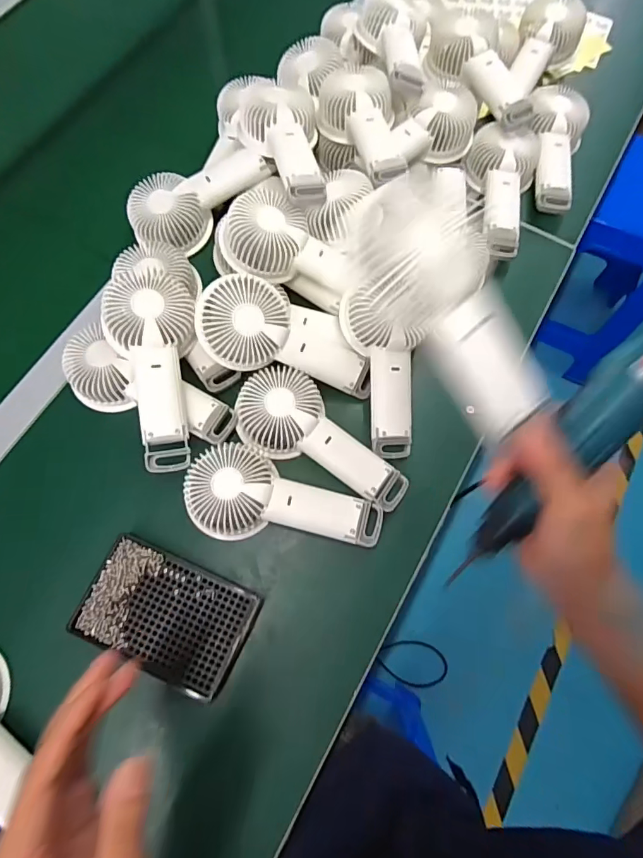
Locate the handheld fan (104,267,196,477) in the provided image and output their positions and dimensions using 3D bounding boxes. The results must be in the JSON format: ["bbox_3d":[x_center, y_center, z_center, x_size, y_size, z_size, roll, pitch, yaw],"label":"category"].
[{"bbox_3d":[-0.159,-0.056,0.427,0.085,0.042,0.191,-7,86,-3],"label":"handheld fan"}]

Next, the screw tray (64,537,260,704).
[{"bbox_3d":[-0.133,0.162,0.397,0.137,0.030,0.092,23,74,6],"label":"screw tray"}]

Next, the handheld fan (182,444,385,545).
[{"bbox_3d":[-0.036,0.066,0.419,0.183,0.044,0.084,10,73,2],"label":"handheld fan"}]

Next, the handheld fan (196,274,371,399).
[{"bbox_3d":[-0.029,-0.089,0.441,0.184,0.049,0.089,22,73,-14],"label":"handheld fan"}]

